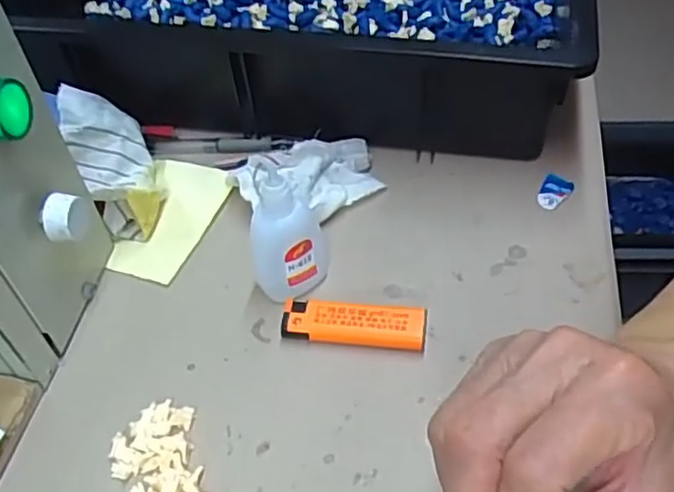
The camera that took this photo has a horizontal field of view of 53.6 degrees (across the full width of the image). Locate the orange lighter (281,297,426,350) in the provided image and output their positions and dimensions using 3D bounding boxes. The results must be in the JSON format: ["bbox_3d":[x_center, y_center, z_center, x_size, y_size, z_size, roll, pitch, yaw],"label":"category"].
[{"bbox_3d":[0.009,0.043,0.375,0.079,0.014,0.021,6,47,5],"label":"orange lighter"}]

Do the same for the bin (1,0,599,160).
[{"bbox_3d":[-0.014,-0.223,0.563,0.420,0.110,0.325,11,49,14],"label":"bin"}]

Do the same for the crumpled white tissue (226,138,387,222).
[{"bbox_3d":[-0.019,-0.047,0.451,0.096,0.026,0.063,-13,48,-13],"label":"crumpled white tissue"}]

